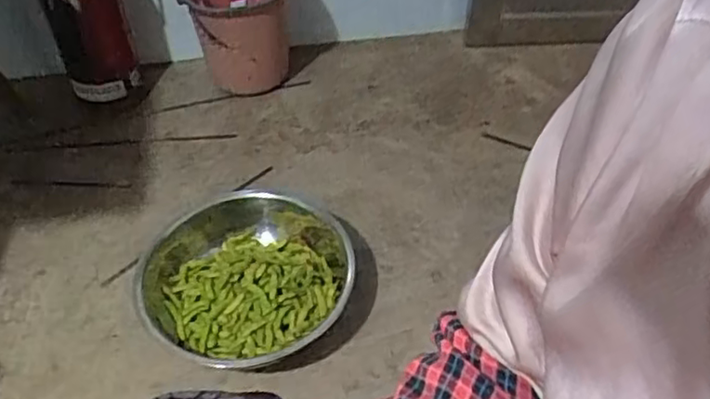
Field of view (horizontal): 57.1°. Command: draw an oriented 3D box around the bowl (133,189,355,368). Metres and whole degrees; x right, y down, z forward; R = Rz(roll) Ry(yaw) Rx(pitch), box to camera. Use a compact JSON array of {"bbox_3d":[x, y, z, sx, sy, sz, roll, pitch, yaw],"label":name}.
[{"bbox_3d":[-0.179,0.132,1.080,0.337,0.116,0.330,-1,48,1],"label":"bowl"}]

